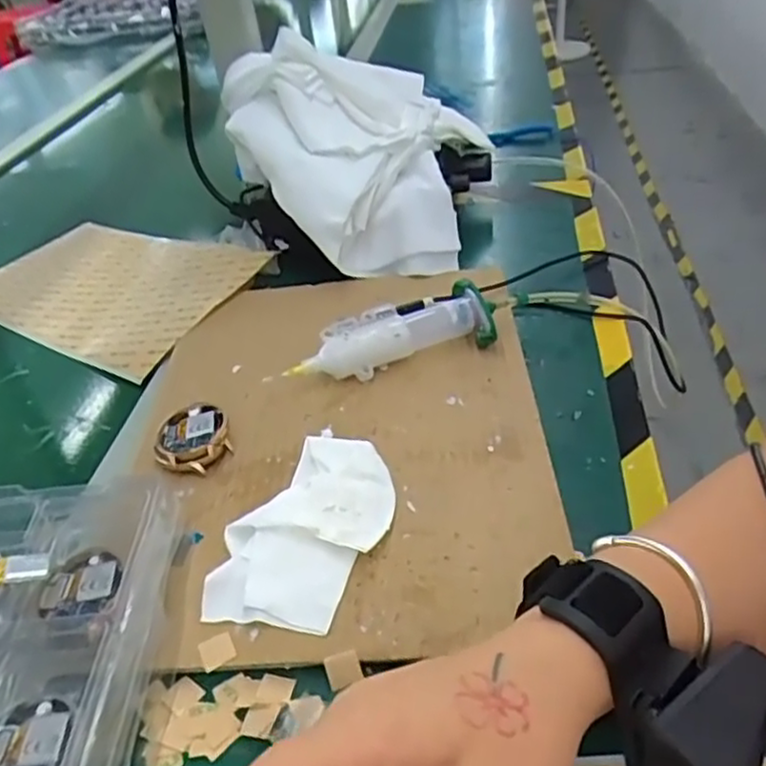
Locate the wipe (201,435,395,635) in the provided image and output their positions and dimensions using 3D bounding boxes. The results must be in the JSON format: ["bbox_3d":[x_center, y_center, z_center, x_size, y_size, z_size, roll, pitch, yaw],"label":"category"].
[{"bbox_3d":[-0.037,0.075,0.364,0.071,0.016,0.122,14,44,23],"label":"wipe"}]

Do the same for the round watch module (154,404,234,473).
[{"bbox_3d":[-0.116,0.035,0.423,0.043,0.017,0.047,-4,40,4],"label":"round watch module"}]

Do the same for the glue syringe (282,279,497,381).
[{"bbox_3d":[0.006,-0.032,0.474,0.138,0.034,0.041,-15,40,-9],"label":"glue syringe"}]

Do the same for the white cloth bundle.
[{"bbox_3d":[-0.028,-0.208,0.597,0.227,0.057,0.222,4,63,-9],"label":"white cloth bundle"}]

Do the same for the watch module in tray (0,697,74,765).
[{"bbox_3d":[-0.143,0.145,0.276,0.039,0.007,0.038,2,41,11],"label":"watch module in tray"}]

